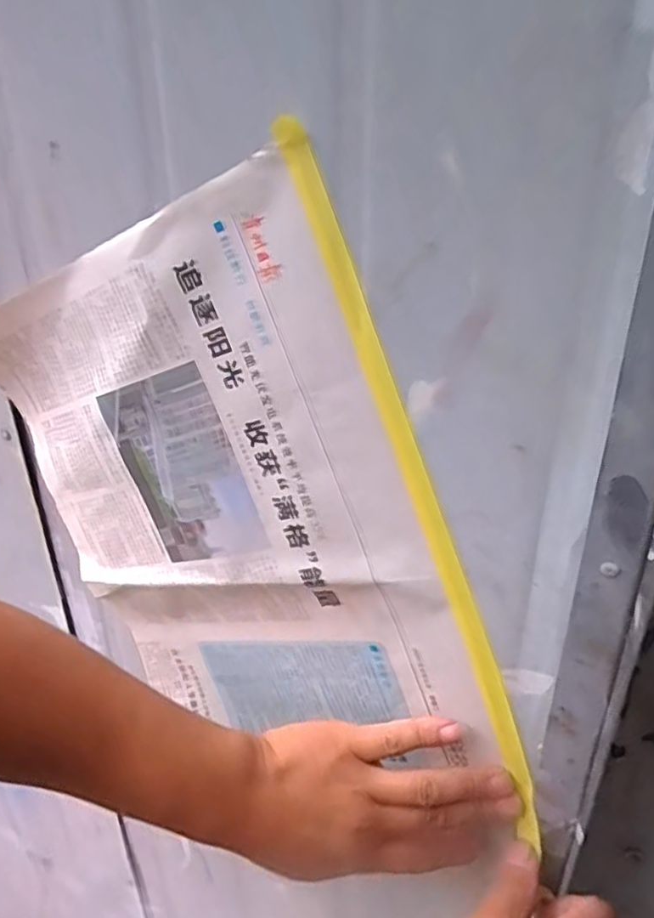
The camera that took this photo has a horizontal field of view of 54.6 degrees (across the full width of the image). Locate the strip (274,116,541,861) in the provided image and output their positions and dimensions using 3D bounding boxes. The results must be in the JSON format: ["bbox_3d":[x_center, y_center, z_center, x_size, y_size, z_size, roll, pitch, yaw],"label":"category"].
[{"bbox_3d":[0.053,0.036,0.322,0.014,0.395,0.010,-11,17,37],"label":"strip"}]

